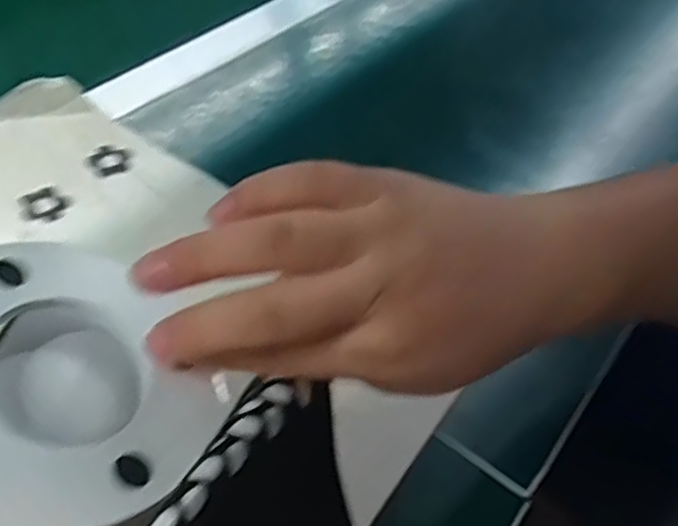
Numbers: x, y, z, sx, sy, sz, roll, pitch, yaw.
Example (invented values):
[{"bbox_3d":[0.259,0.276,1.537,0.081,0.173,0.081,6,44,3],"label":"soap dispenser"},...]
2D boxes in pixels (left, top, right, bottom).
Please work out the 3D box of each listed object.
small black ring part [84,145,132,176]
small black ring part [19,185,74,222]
[{"bbox_3d":[-0.148,-0.066,0.454,0.027,0.004,0.025,4,48,-8],"label":"small black ring part"},{"bbox_3d":[-0.176,-0.035,0.426,0.028,0.004,0.026,5,48,-6],"label":"small black ring part"}]

